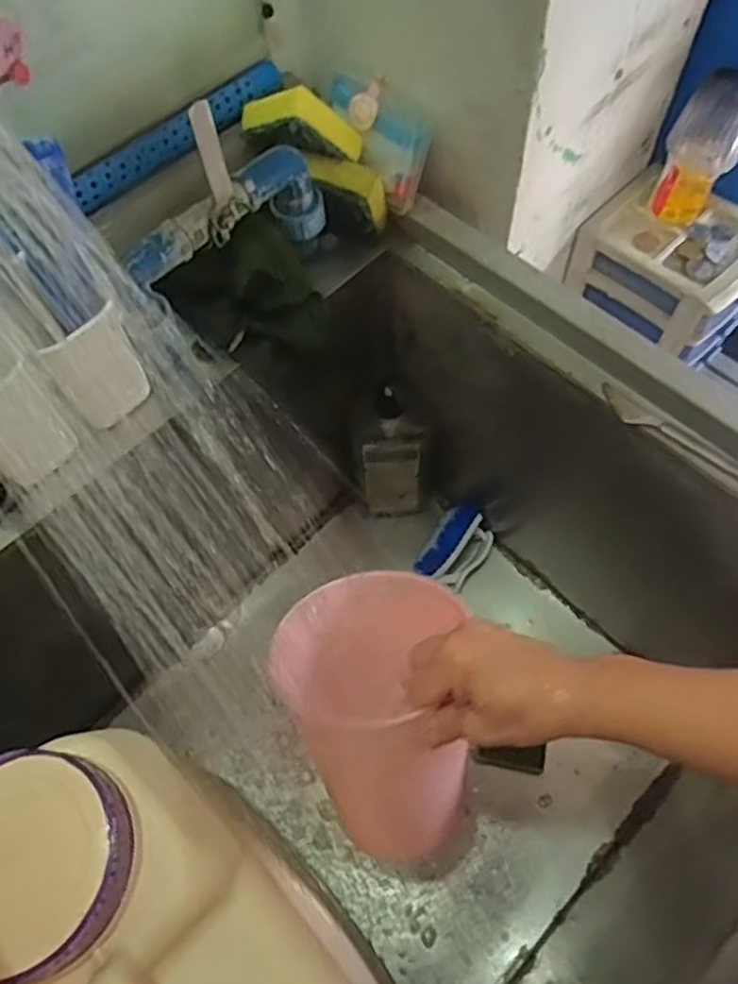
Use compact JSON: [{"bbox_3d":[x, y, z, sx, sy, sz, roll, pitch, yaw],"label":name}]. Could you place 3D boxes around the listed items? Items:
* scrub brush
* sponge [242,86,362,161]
[{"bbox_3d":[0.110,0.075,0.894,0.067,0.059,0.104,34,70,17],"label":"scrub brush"},{"bbox_3d":[-0.057,-0.303,0.584,0.100,0.054,0.051,-2,65,1],"label":"sponge"}]

